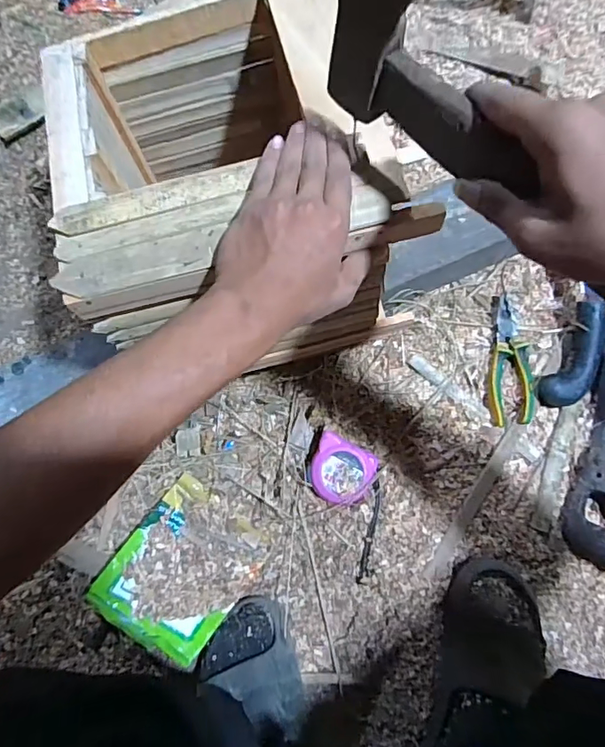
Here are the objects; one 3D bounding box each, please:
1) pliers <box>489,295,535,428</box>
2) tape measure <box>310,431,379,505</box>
[{"bbox_3d":[0.271,-0.018,0.642,0.055,0.024,0.168,4,77,0],"label":"pliers"},{"bbox_3d":[0.049,0.122,0.609,0.078,0.029,0.071,26,78,5],"label":"tape measure"}]

